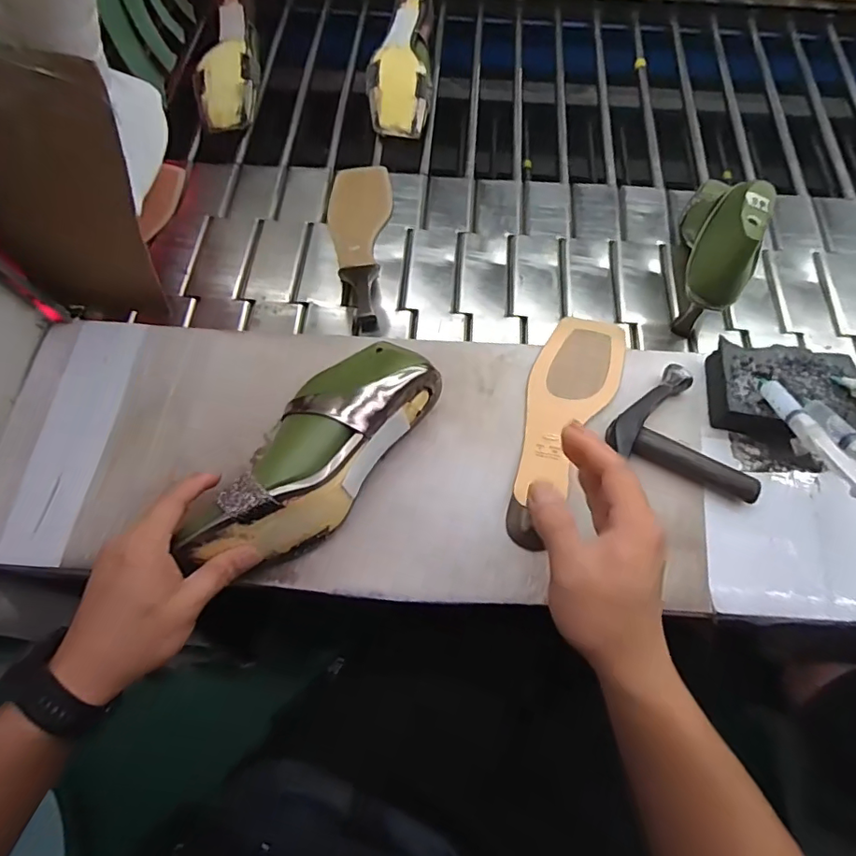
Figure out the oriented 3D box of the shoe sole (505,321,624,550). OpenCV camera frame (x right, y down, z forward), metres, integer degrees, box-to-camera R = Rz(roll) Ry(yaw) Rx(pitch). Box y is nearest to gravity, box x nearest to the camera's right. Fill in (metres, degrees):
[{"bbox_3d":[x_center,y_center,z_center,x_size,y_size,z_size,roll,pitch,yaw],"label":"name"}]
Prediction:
[{"bbox_3d":[0.124,-0.007,0.492,0.077,0.010,0.246,23,66,9],"label":"shoe sole"}]

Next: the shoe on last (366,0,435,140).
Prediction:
[{"bbox_3d":[-0.038,-0.516,0.752,0.088,0.077,0.232,1,66,2],"label":"shoe on last"}]

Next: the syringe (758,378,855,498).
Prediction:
[{"bbox_3d":[0.301,0.000,0.417,0.014,0.017,0.150,3,35,1],"label":"syringe"}]

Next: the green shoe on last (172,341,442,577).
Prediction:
[{"bbox_3d":[-0.094,0.017,0.439,0.099,0.073,0.241,33,62,13],"label":"green shoe on last"}]

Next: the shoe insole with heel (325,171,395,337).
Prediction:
[{"bbox_3d":[-0.081,-0.239,0.633,0.078,0.053,0.245,-5,66,0],"label":"shoe insole with heel"}]

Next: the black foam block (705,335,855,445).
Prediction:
[{"bbox_3d":[0.335,-0.032,0.489,0.129,0.039,0.088,7,67,5],"label":"black foam block"}]

